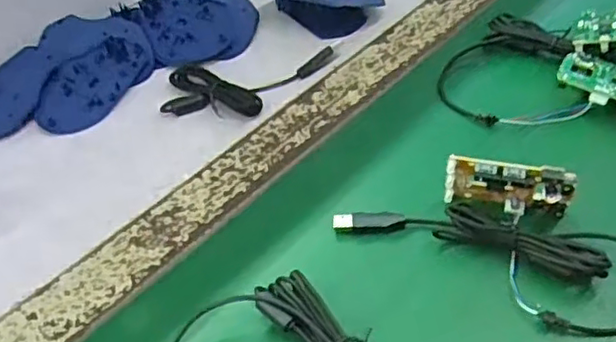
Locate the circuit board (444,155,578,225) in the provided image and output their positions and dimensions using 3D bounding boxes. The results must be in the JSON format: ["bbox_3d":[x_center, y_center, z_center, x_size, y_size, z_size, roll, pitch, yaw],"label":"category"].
[{"bbox_3d":[0.127,0.010,0.412,0.076,0.045,0.017,11,50,16],"label":"circuit board"}]

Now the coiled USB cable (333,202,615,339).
[{"bbox_3d":[0.109,0.052,0.392,0.193,0.023,0.067,10,50,15],"label":"coiled USB cable"}]

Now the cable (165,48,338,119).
[{"bbox_3d":[-0.052,-0.073,0.538,0.136,0.010,0.070,0,48,6],"label":"cable"}]

